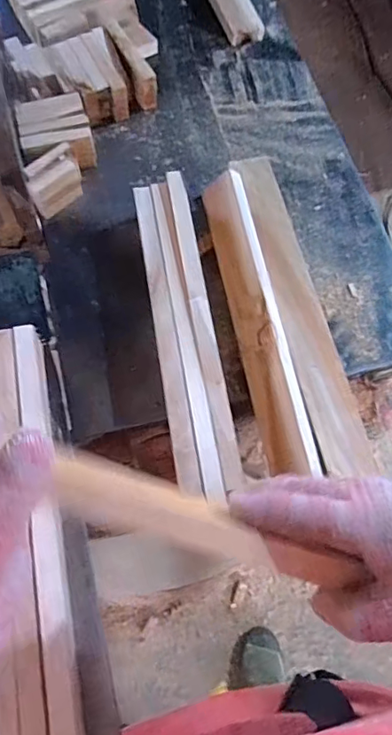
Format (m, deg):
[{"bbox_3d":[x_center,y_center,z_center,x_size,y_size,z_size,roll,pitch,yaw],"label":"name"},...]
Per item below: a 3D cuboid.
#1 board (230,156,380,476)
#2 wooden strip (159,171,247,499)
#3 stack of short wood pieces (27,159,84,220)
[{"bbox_3d":[0.109,-0.075,0.549,0.050,0.016,0.379,-13,68,-2],"label":"board"},{"bbox_3d":[0.003,-0.055,0.529,0.024,0.020,0.353,-11,67,-2],"label":"wooden strip"},{"bbox_3d":[-0.168,-0.216,0.616,0.064,0.046,0.025,-36,73,-15],"label":"stack of short wood pieces"}]

